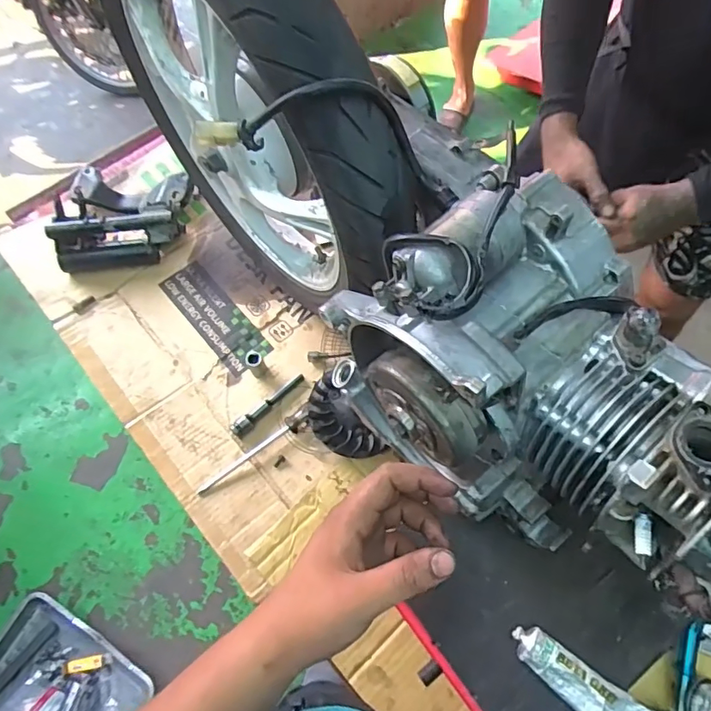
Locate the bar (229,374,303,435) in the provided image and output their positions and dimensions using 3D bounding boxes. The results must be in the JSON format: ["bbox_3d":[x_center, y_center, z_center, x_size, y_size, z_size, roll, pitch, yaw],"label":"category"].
[{"bbox_3d":[-0.119,0.067,0.719,0.120,0.017,0.023,-38,72,-14],"label":"bar"}]

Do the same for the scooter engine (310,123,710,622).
[{"bbox_3d":[0.150,0.033,0.413,0.200,0.202,0.297,-36,71,-13],"label":"scooter engine"}]

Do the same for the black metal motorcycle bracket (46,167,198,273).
[{"bbox_3d":[-0.372,-0.215,0.813,0.203,0.071,0.182,4,68,2],"label":"black metal motorcycle bracket"}]

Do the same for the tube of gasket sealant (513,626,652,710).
[{"bbox_3d":[0.194,0.282,0.443,0.131,0.020,0.040,38,73,15],"label":"tube of gasket sealant"}]

